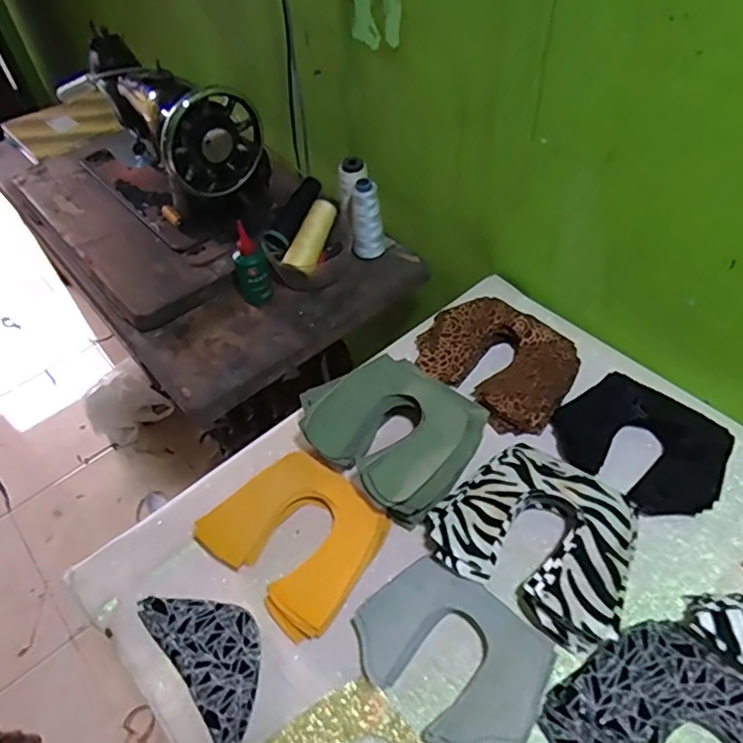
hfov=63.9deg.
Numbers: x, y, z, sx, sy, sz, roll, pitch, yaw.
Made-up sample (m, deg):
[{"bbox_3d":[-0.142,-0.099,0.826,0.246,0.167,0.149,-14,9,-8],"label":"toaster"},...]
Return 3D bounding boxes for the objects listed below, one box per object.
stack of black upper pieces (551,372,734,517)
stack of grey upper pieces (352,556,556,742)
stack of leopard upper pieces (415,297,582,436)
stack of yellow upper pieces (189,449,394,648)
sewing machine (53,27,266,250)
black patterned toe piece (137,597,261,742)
[{"bbox_3d":[0.275,0.074,0.610,0.122,0.046,0.165,-37,56,-24],"label":"stack of black upper pieces"},{"bbox_3d":[0.065,0.237,0.498,0.156,0.031,0.114,33,60,29],"label":"stack of grey upper pieces"},{"bbox_3d":[0.147,-0.015,0.697,0.175,0.047,0.141,31,59,28],"label":"stack of leopard upper pieces"},{"bbox_3d":[-0.071,0.158,0.579,0.159,0.031,0.137,33,60,29],"label":"stack of yellow upper pieces"},{"bbox_3d":[-0.288,-0.339,0.871,0.137,0.209,0.352,-38,56,-24],"label":"sewing machine"},{"bbox_3d":[-0.135,0.244,0.520,0.072,0.022,0.147,-35,55,-22],"label":"black patterned toe piece"}]

